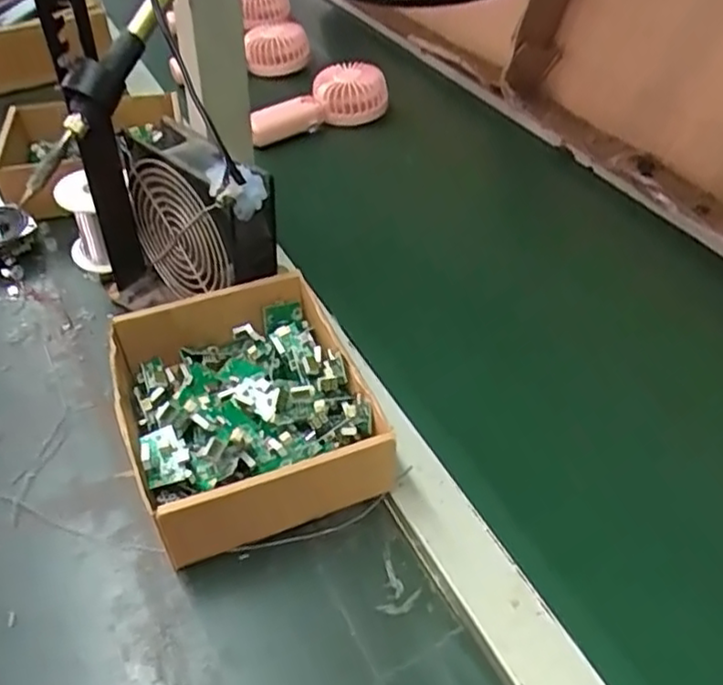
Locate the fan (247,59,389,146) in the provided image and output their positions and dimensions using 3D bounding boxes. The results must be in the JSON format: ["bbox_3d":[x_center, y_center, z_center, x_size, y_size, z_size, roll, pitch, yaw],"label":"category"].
[{"bbox_3d":[-0.051,-0.275,0.796,0.165,0.056,0.075,-34,53,-29],"label":"fan"}]

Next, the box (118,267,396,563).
[{"bbox_3d":[-0.076,0.040,0.436,0.147,0.054,0.172,-16,46,-15],"label":"box"}]

